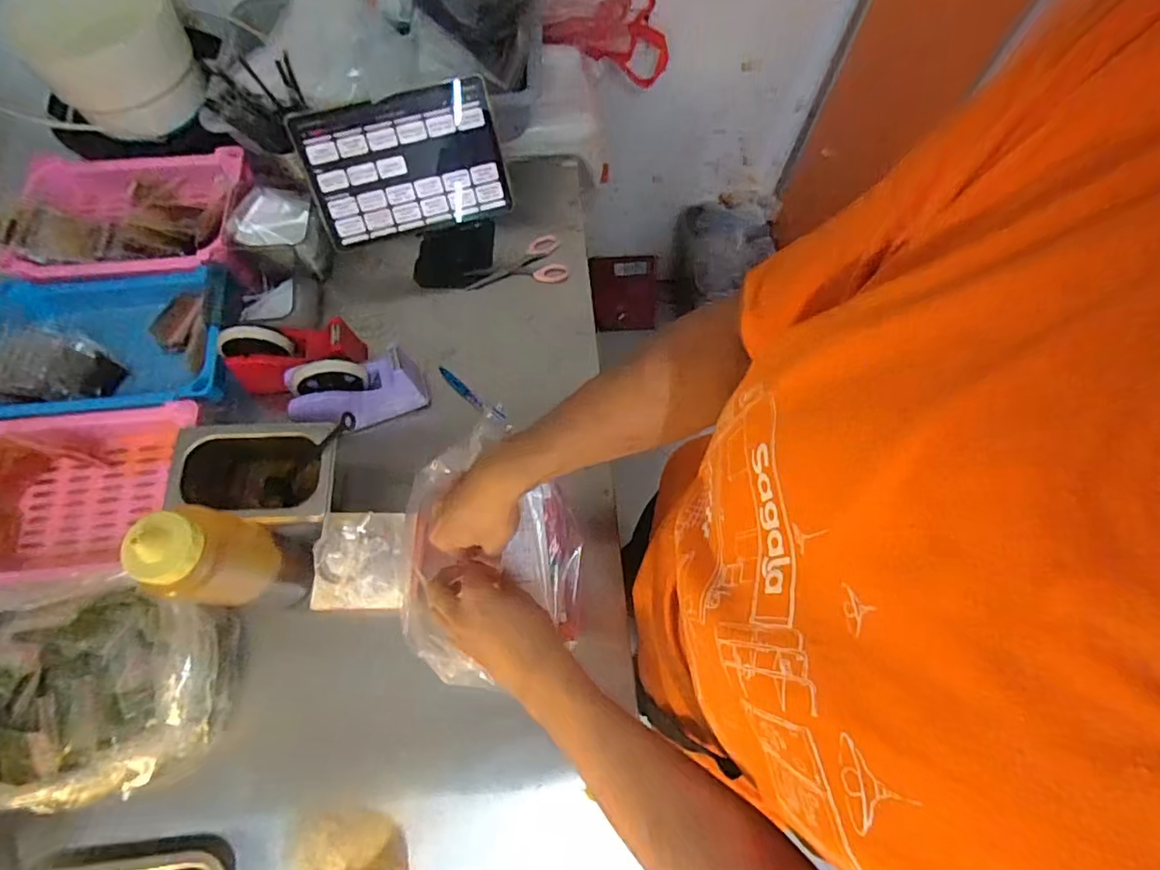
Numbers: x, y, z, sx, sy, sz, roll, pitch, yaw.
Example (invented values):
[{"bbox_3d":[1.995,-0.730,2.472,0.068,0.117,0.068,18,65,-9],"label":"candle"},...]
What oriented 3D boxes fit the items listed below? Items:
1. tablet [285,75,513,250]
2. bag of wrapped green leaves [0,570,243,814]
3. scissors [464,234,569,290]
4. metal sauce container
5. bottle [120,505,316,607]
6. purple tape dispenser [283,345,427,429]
[{"bbox_3d":[-0.228,-0.355,0.733,0.250,0.162,0.013,-17,29,-7],"label":"tablet"},{"bbox_3d":[-0.528,0.258,0.572,0.308,0.101,0.214,1,70,0],"label":"bag of wrapped green leaves"},{"bbox_3d":[-0.097,-0.263,0.839,0.151,0.010,0.075,-4,76,1],"label":"scissors"},{"bbox_3d":[-0.365,0.053,0.652,0.180,0.107,0.116,1,70,0],"label":"metal sauce container"},{"bbox_3d":[-0.352,0.128,0.559,0.072,0.228,0.089,10,70,3],"label":"bottle"},{"bbox_3d":[-0.280,-0.057,0.703,0.159,0.110,0.066,-16,40,-18],"label":"purple tape dispenser"}]

